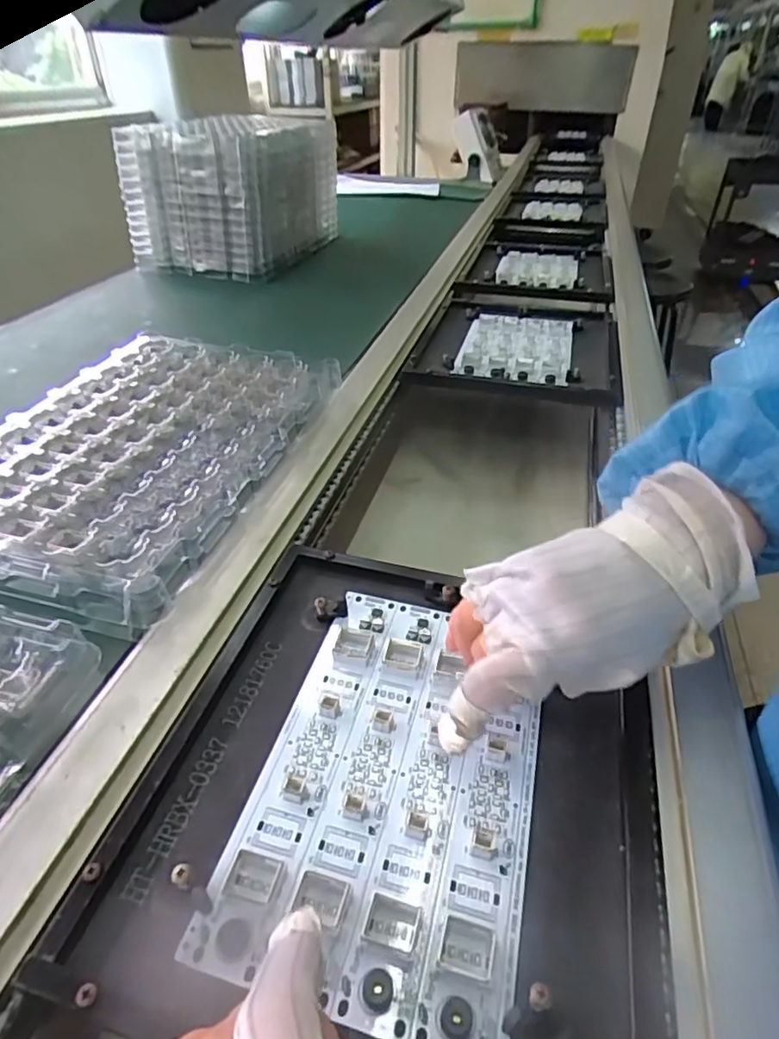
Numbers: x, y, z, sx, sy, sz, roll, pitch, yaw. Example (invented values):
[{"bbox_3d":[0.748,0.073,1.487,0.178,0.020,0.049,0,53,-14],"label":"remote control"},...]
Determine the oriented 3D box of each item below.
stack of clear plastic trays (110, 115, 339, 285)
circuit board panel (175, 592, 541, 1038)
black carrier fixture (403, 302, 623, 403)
[{"bbox_3d":[-0.232,-0.534,0.947,0.209,0.177,0.334,9,41,15],"label":"stack of clear plastic trays"},{"bbox_3d":[0.006,0.122,0.294,0.127,0.008,0.203,12,39,11],"label":"circuit board panel"},{"bbox_3d":[0.159,-0.221,0.720,0.230,0.019,0.257,7,40,12],"label":"black carrier fixture"}]

